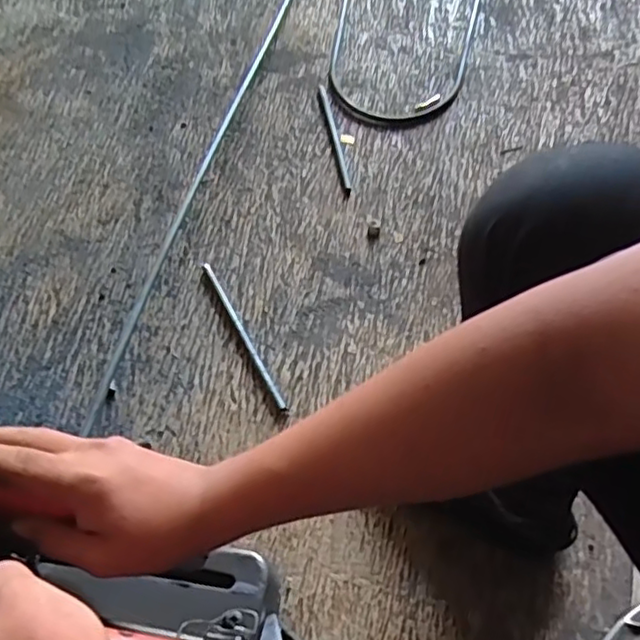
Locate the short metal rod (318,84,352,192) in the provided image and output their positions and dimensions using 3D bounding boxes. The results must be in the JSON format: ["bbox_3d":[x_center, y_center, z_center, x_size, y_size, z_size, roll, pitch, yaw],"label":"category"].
[{"bbox_3d":[0.024,-0.304,1.014,0.012,0.008,0.239,-9,58,-4],"label":"short metal rod"}]

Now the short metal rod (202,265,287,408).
[{"bbox_3d":[-0.103,0.016,0.827,0.010,0.009,0.251,-25,60,-13],"label":"short metal rod"}]

